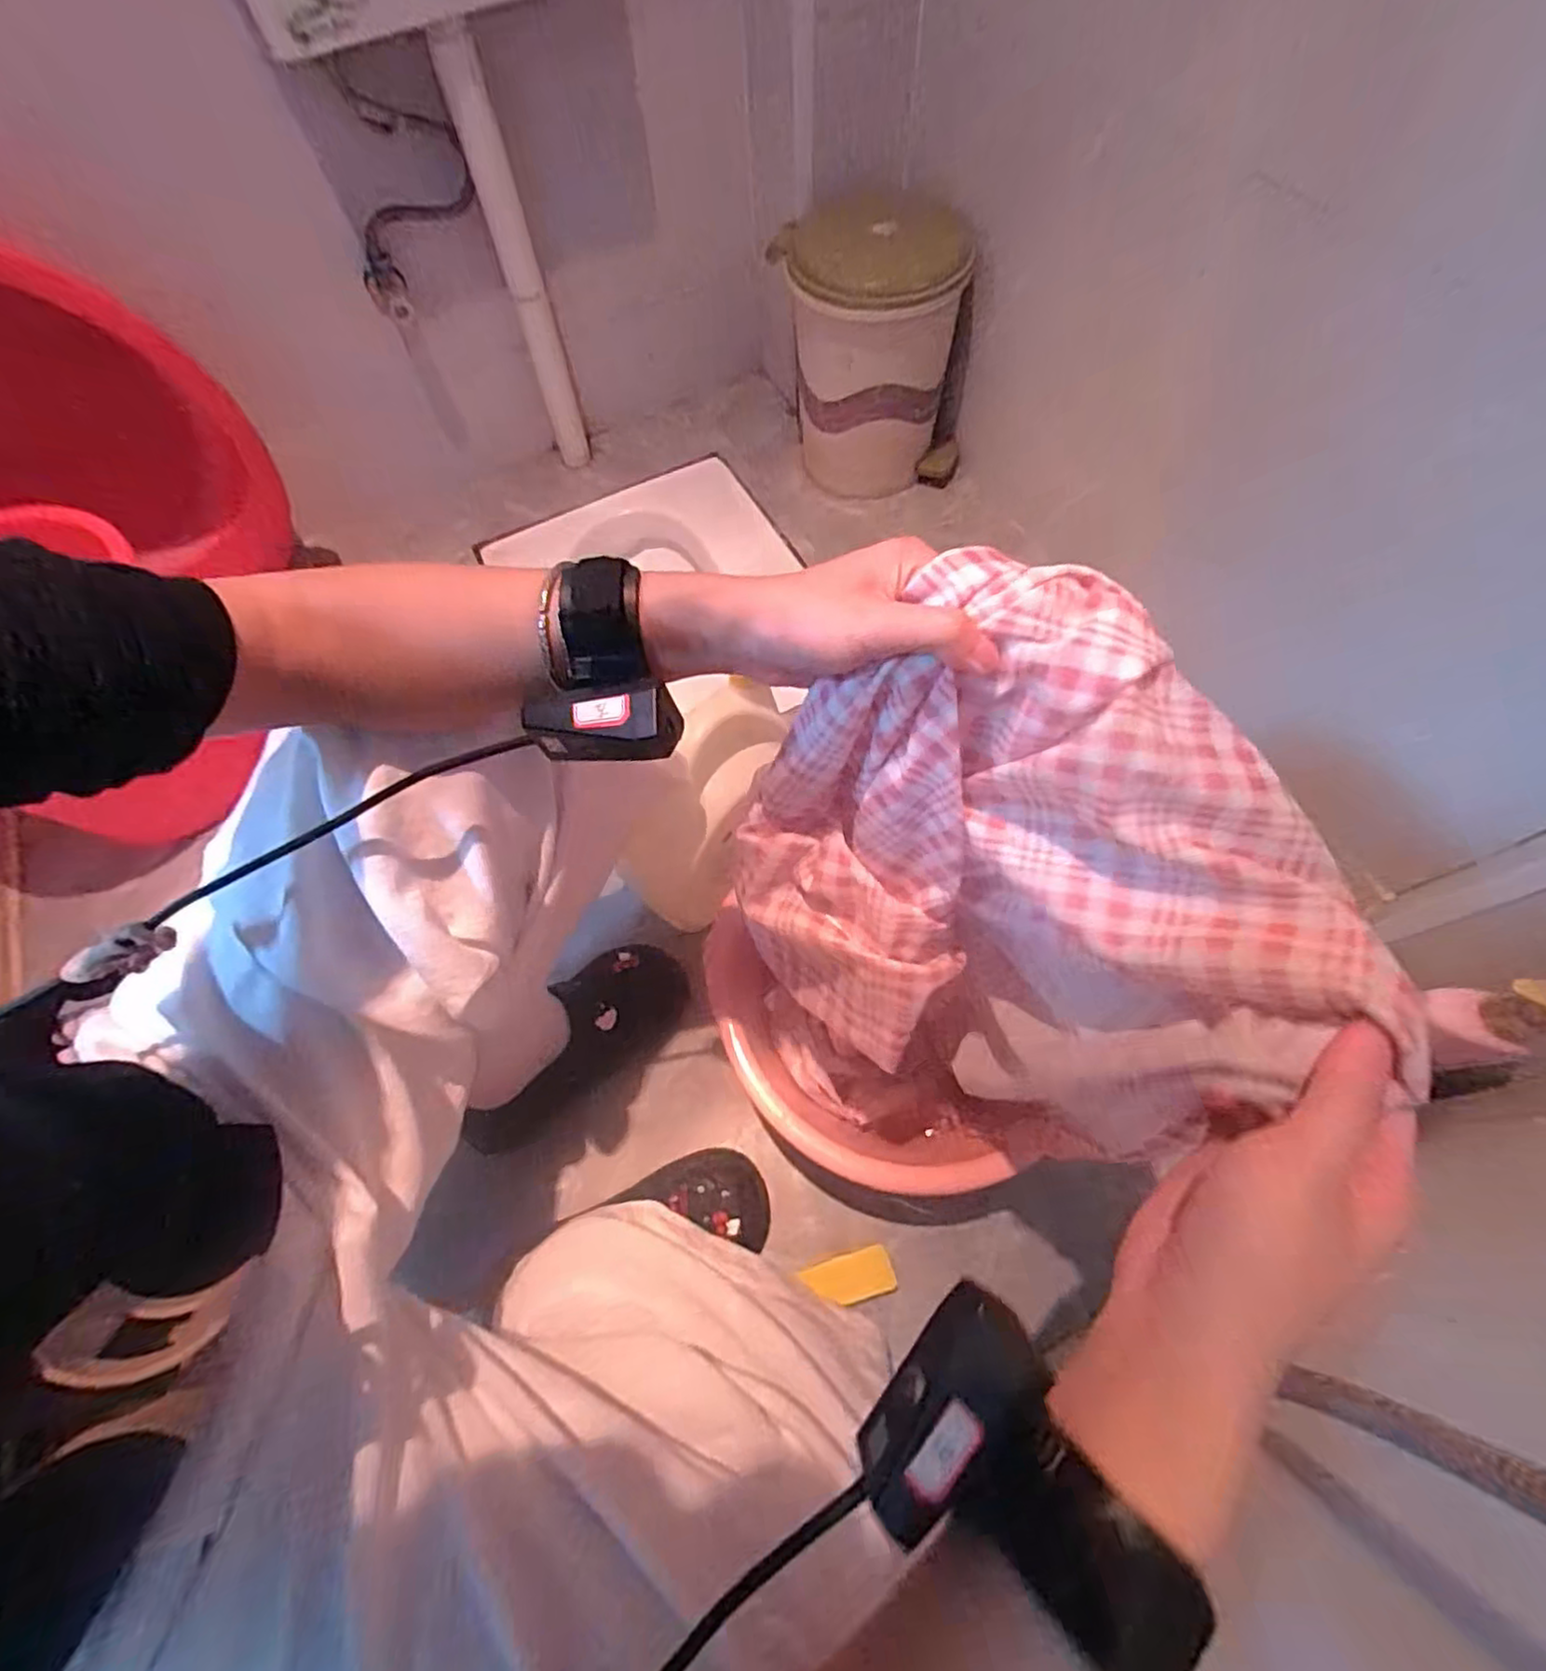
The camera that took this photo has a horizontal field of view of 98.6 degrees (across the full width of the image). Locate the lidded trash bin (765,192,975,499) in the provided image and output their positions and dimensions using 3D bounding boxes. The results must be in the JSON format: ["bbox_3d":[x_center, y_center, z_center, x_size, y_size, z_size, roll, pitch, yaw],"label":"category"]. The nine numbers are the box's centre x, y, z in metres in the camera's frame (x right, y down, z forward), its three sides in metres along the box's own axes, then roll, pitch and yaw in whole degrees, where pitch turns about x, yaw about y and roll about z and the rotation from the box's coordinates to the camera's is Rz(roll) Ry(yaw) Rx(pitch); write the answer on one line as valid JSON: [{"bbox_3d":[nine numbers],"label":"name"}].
[{"bbox_3d":[0.150,-0.728,1.006,0.263,0.341,0.235,-10,63,-3],"label":"lidded trash bin"}]

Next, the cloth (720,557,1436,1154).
[{"bbox_3d":[0.106,0.060,0.370,0.215,0.321,0.223,-15,63,-5],"label":"cloth"}]

